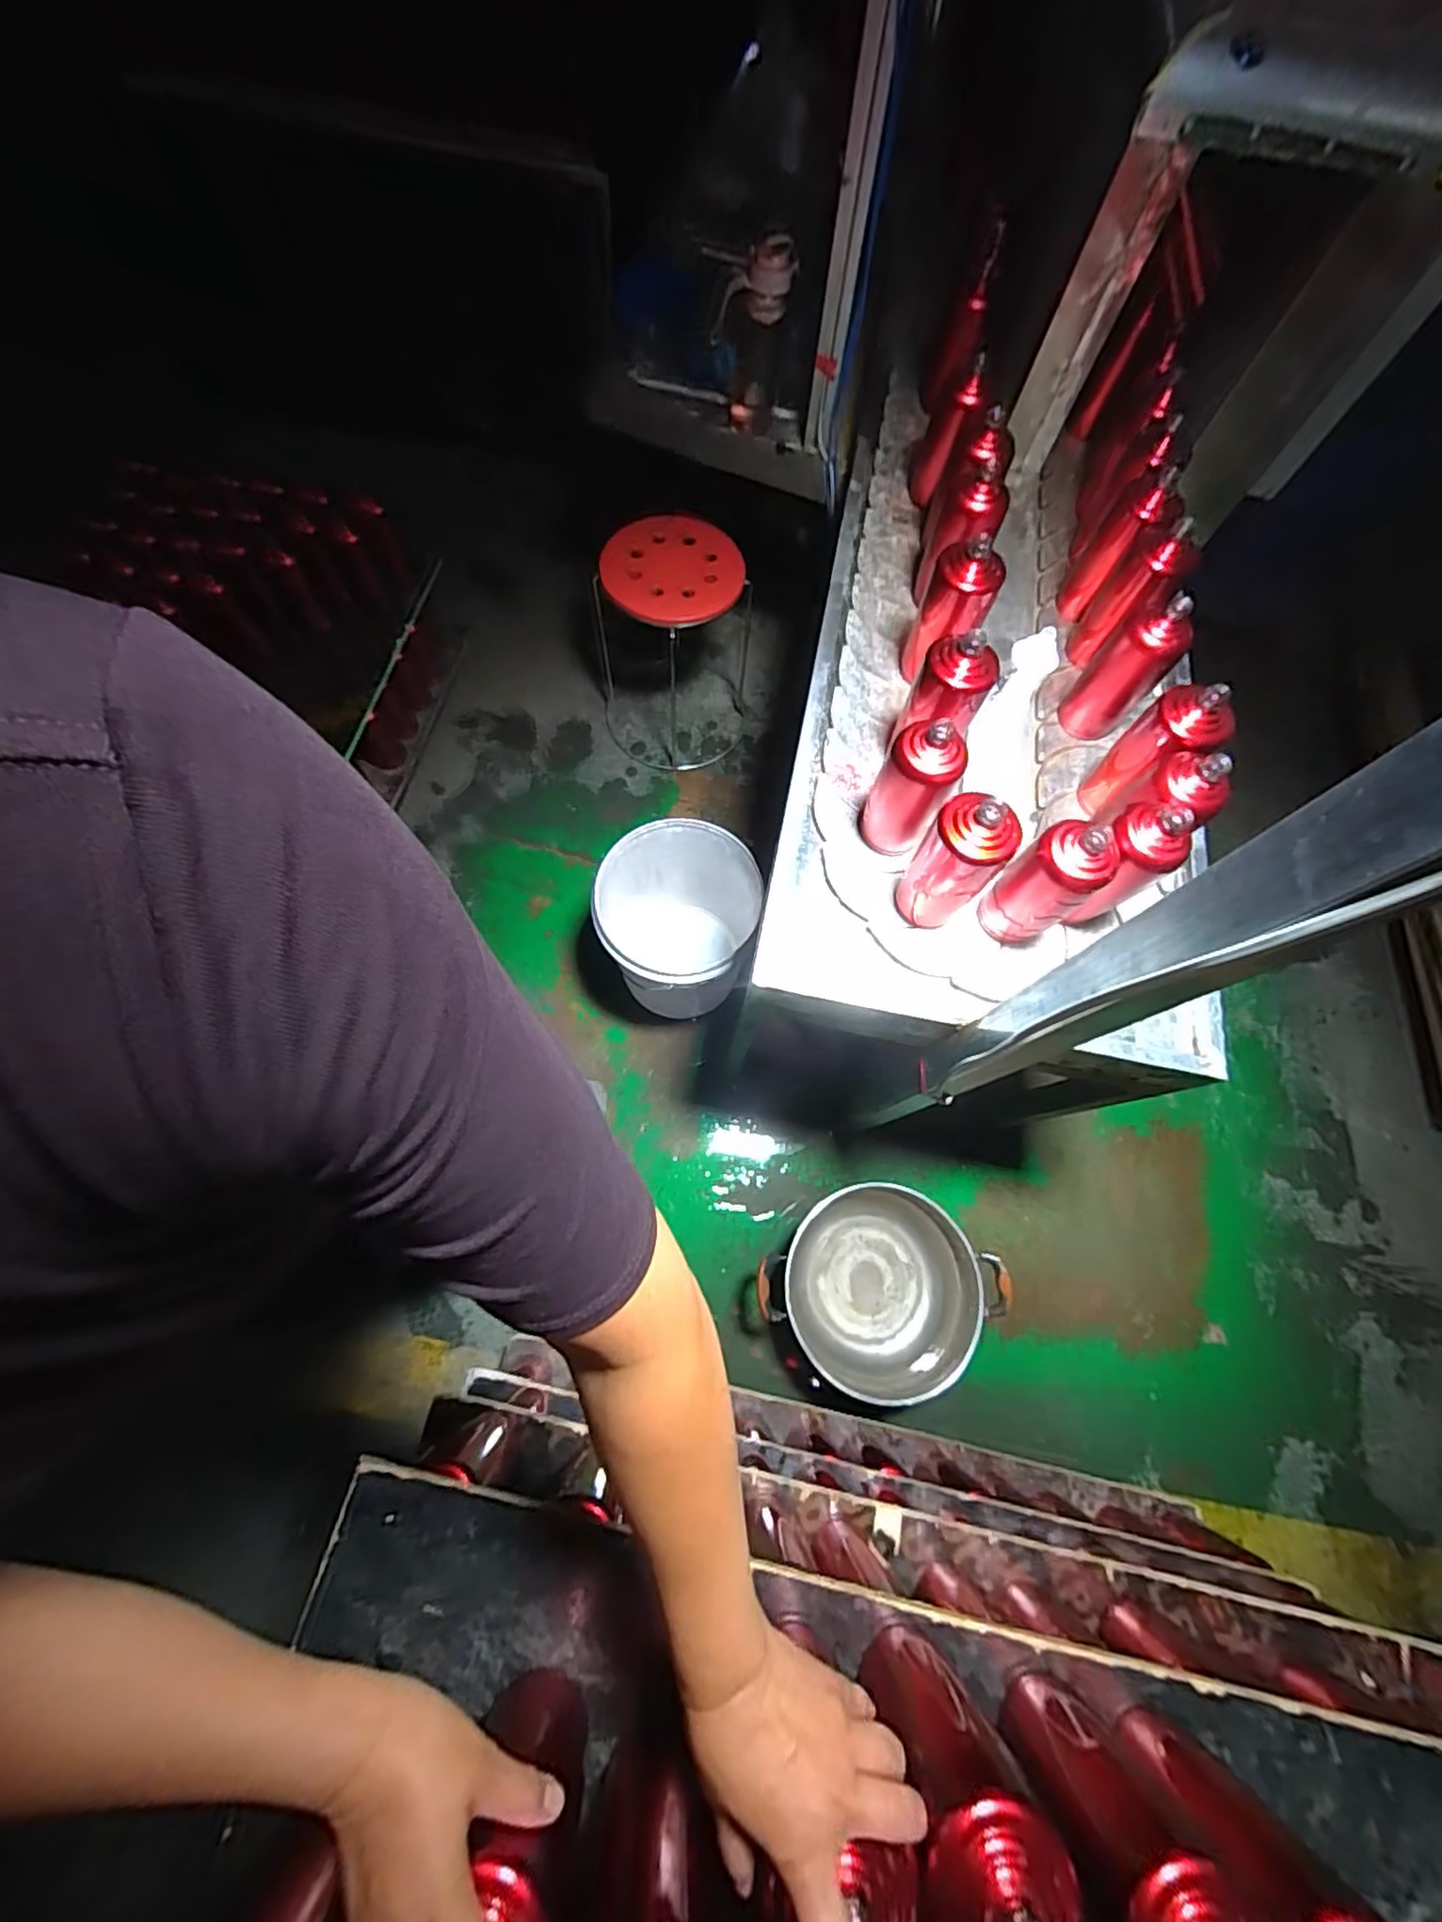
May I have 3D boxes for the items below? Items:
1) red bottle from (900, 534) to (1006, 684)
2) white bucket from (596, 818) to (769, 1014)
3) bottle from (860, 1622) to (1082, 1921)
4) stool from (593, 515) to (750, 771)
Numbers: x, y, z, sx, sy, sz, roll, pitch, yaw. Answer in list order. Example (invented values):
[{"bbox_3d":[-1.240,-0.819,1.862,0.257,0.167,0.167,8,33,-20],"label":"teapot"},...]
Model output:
[{"bbox_3d":[0.303,-0.460,0.839,0.081,0.182,0.070,12,67,3],"label":"red bottle"},{"bbox_3d":[-0.093,-0.054,1.311,0.287,0.376,0.324,-3,67,-3],"label":"white bucket"},{"bbox_3d":[0.149,0.526,0.401,0.074,0.192,0.082,-21,70,-11],"label":"bottle"},{"bbox_3d":[-0.116,-0.776,1.555,0.331,0.420,0.331,-1,67,-3],"label":"stool"}]

